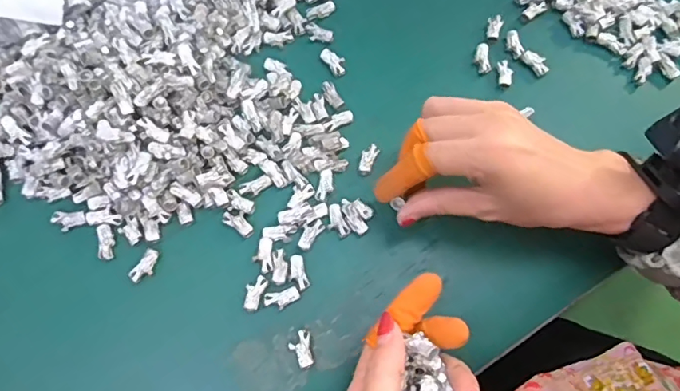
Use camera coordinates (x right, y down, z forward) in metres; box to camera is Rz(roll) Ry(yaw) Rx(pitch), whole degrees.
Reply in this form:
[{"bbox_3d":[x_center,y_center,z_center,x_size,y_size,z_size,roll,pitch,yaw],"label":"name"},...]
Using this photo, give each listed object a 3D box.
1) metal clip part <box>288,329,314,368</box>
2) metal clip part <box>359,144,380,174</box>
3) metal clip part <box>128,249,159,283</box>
[{"bbox_3d":[-0.024,0.096,0.317,0.013,0.006,0.022,-10,73,-7],"label":"metal clip part"},{"bbox_3d":[0.020,-0.026,0.362,0.011,0.005,0.022,22,72,4],"label":"metal clip part"},{"bbox_3d":[-0.125,0.045,0.328,0.010,0.007,0.023,28,72,6],"label":"metal clip part"}]

